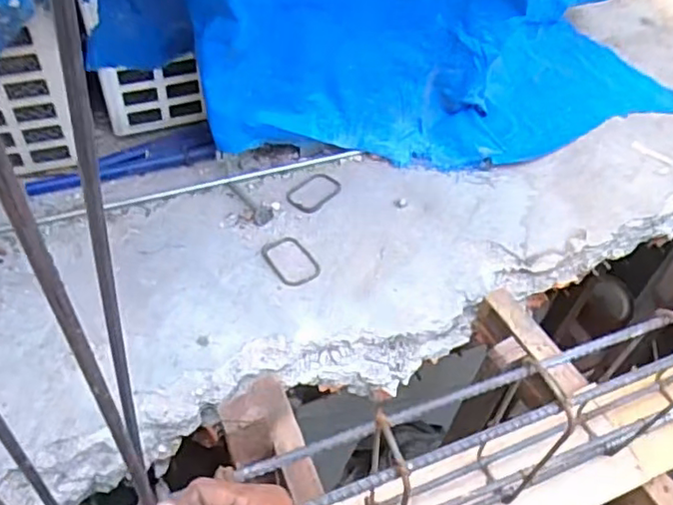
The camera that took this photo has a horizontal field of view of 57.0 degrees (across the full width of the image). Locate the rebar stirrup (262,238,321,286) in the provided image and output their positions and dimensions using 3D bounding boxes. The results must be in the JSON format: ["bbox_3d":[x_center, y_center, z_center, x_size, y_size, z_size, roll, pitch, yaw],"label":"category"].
[{"bbox_3d":[-0.094,0.017,1.279,0.088,0.005,0.129,-26,56,-23],"label":"rebar stirrup"}]

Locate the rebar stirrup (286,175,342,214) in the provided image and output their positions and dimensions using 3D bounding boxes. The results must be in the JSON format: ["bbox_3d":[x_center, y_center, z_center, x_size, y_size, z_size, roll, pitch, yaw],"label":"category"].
[{"bbox_3d":[-0.052,-0.140,1.418,0.086,0.004,0.133,32,55,21],"label":"rebar stirrup"}]

